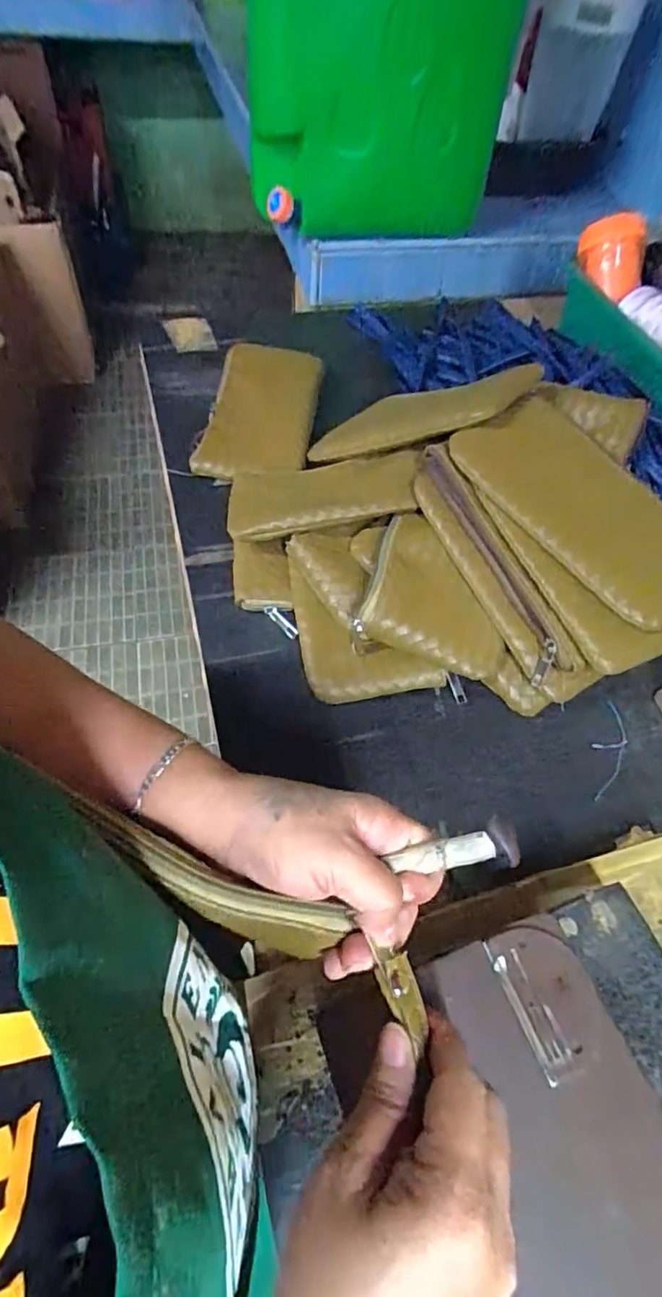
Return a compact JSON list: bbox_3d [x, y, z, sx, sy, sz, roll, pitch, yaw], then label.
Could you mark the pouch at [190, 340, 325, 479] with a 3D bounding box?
[{"bbox_3d":[-0.071,-0.252,0.609,0.106,0.026,0.195,10,56,1],"label":"pouch"}]

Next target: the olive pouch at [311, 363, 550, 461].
[{"bbox_3d":[0.073,-0.212,0.526,0.199,0.020,0.101,5,47,43],"label":"olive pouch"}]

